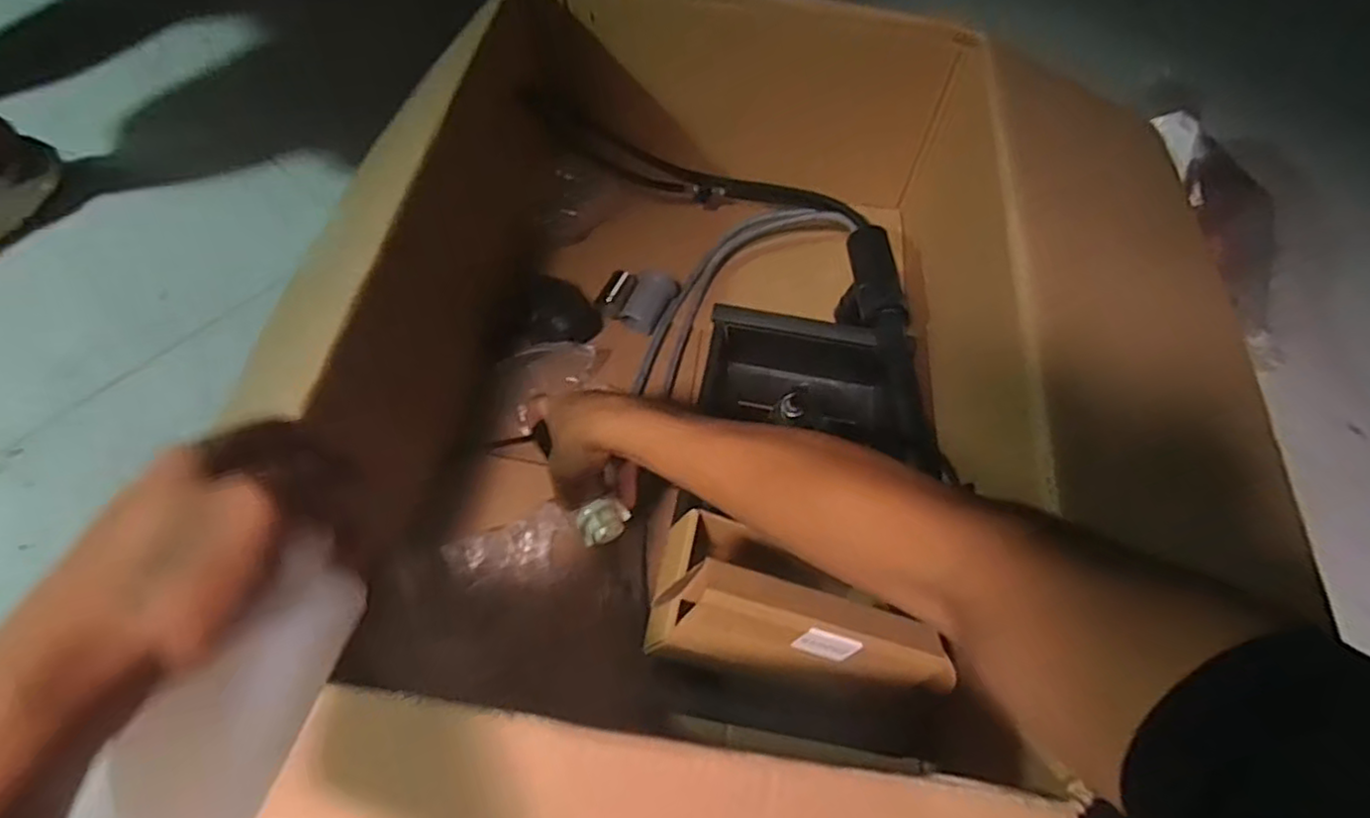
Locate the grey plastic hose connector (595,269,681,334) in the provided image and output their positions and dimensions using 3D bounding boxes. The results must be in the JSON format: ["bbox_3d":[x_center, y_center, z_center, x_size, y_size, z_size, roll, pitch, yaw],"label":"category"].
[{"bbox_3d":[-0.050,-0.119,0.742,0.070,0.029,0.066,25,60,10],"label":"grey plastic hose connector"}]

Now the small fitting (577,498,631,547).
[{"bbox_3d":[-0.063,0.088,0.548,0.040,0.019,0.030,-13,64,-8],"label":"small fitting"}]

